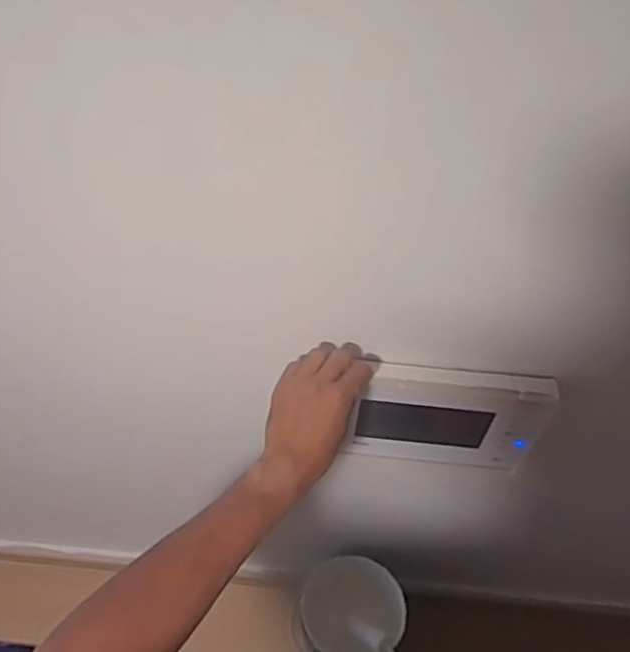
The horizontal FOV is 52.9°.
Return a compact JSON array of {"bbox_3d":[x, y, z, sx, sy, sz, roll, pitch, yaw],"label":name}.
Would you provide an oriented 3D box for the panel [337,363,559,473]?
[{"bbox_3d":[0.151,0.107,0.726,0.199,0.179,0.028,6,51,2],"label":"panel"}]

